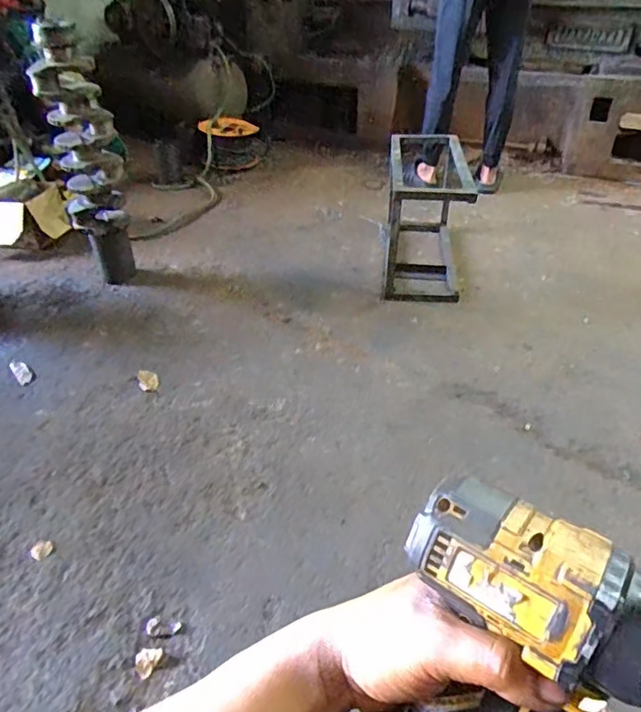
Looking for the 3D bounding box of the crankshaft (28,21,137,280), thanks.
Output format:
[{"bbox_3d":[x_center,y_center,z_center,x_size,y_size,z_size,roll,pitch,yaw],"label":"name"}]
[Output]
[{"bbox_3d":[-0.712,-0.583,1.690,0.200,0.705,0.238,-15,39,-16],"label":"crankshaft"}]

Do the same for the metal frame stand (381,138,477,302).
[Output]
[{"bbox_3d":[0.350,-0.492,1.848,0.253,0.357,0.621,3,37,6],"label":"metal frame stand"}]

